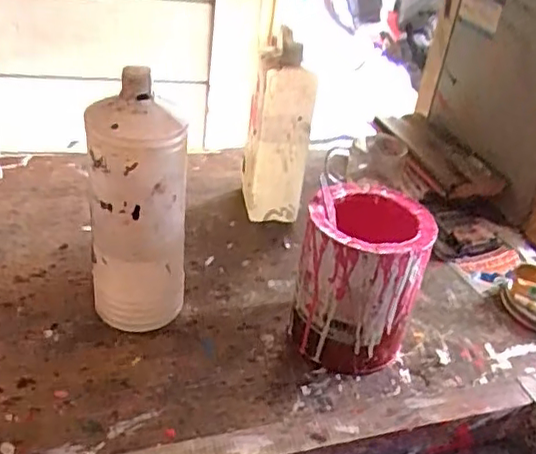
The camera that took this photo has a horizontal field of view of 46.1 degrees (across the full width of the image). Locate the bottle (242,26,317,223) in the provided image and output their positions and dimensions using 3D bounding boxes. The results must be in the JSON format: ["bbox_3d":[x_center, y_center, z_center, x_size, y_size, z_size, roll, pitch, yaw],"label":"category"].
[{"bbox_3d":[0.012,-0.112,0.750,0.073,0.218,0.066,4,32,-3],"label":"bottle"}]

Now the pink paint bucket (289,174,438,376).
[{"bbox_3d":[0.084,0.047,0.582,0.103,0.140,0.107,5,32,-3],"label":"pink paint bucket"}]

